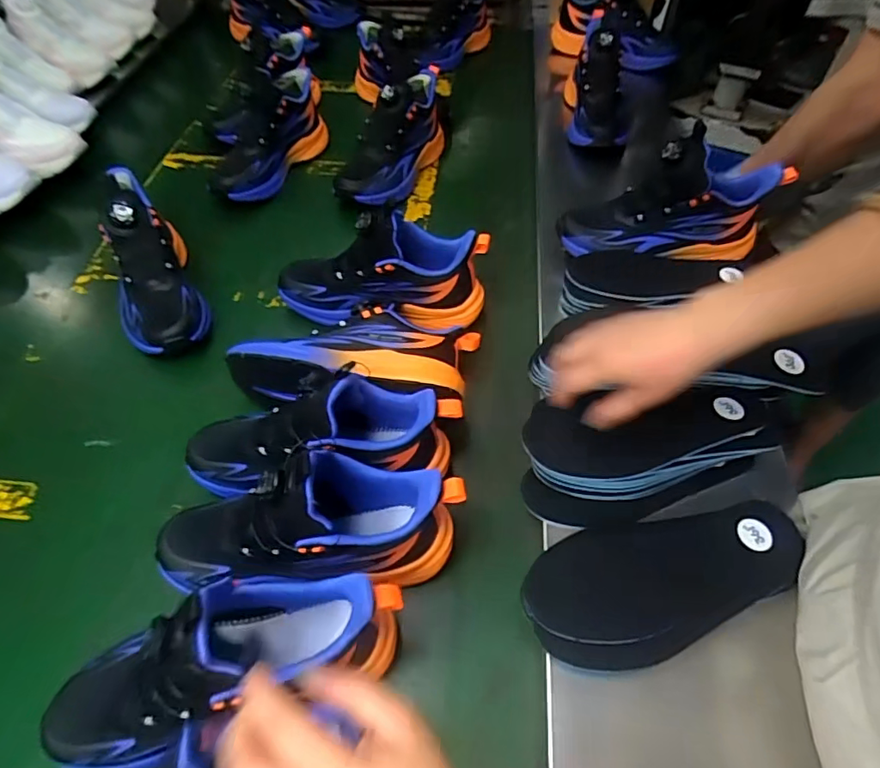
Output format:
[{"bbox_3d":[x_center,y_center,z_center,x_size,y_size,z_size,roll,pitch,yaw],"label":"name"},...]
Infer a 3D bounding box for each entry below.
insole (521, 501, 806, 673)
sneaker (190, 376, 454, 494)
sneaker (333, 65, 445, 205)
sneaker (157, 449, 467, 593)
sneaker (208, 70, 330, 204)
[{"bbox_3d":[0.186,0.153,0.425,0.236,0.012,0.101,-16,55,-9],"label":"insole"},{"bbox_3d":[-0.111,0.055,0.477,0.258,0.132,0.106,-5,53,0],"label":"sneaker"},{"bbox_3d":[-0.060,-0.371,0.804,0.087,0.133,0.273,18,56,11],"label":"sneaker"},{"bbox_3d":[-0.110,0.122,0.426,0.257,0.139,0.108,-3,53,1],"label":"sneaker"},{"bbox_3d":[-0.264,-0.385,0.814,0.092,0.107,0.260,15,55,9],"label":"sneaker"}]

